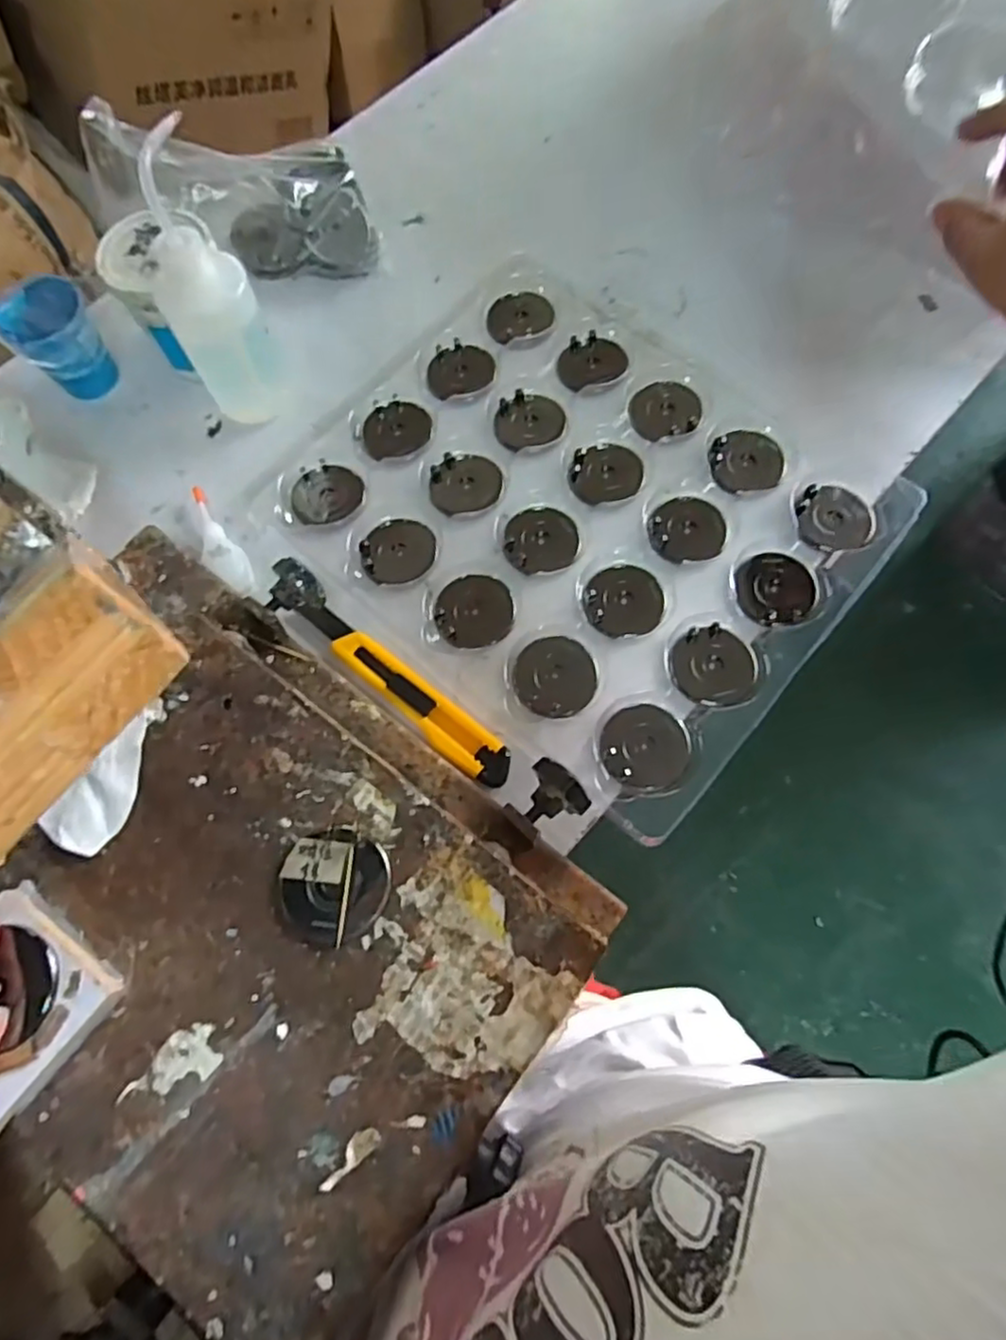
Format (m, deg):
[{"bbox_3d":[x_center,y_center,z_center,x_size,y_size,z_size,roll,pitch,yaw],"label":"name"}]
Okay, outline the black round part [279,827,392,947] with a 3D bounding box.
[{"bbox_3d":[-0.087,0.111,0.346,0.054,0.005,0.055,-1,71,2],"label":"black round part"}]

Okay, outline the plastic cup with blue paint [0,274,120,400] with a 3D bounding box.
[{"bbox_3d":[-0.341,-0.253,0.521,0.074,0.073,0.064,40,77,14],"label":"plastic cup with blue paint"}]

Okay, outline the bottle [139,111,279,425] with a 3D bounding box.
[{"bbox_3d":[-0.203,-0.253,0.463,0.062,0.175,0.053,-32,73,-8],"label":"bottle"}]

